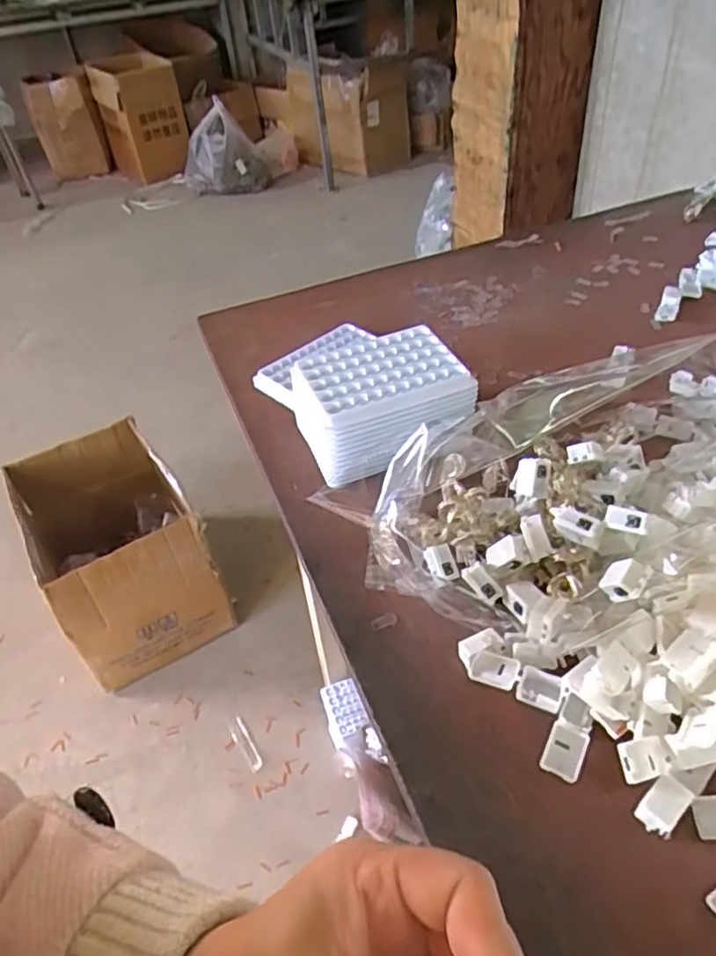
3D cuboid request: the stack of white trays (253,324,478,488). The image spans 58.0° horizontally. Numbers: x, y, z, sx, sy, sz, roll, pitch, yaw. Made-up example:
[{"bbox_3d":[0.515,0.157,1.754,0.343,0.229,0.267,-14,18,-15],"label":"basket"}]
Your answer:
[{"bbox_3d":[-0.006,-0.089,0.570,0.138,0.069,0.211,-22,45,-16],"label":"stack of white trays"}]

